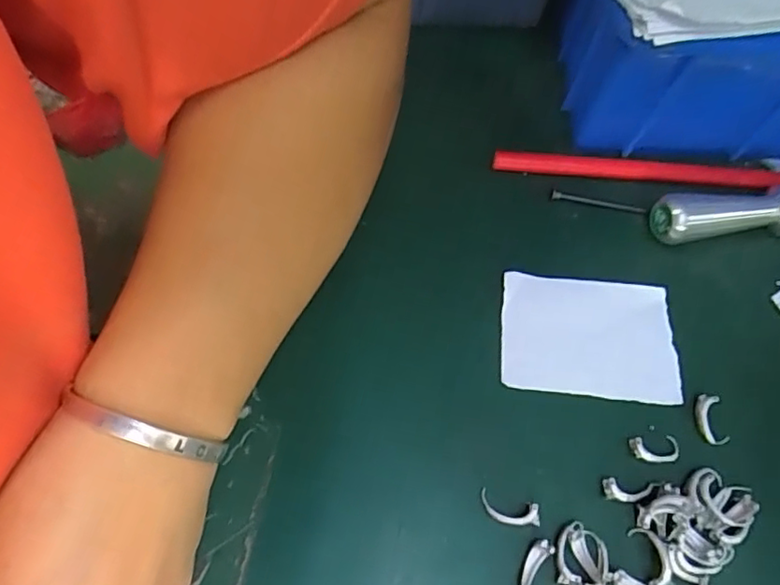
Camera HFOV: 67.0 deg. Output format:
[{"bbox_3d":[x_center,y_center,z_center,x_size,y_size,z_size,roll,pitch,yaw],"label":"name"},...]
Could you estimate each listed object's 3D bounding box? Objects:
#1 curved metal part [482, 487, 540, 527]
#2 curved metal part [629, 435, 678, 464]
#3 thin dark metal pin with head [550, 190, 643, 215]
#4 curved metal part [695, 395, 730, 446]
[{"bbox_3d":[0.046,0.084,0.226,0.023,0.004,0.010,17,66,4],"label":"curved metal part"},{"bbox_3d":[0.108,0.063,0.237,0.021,0.005,0.011,-3,66,-5],"label":"curved metal part"},{"bbox_3d":[0.100,-0.043,0.281,0.046,0.005,0.004,8,66,0],"label":"thin dark metal pin with head"},{"bbox_3d":[0.133,0.053,0.244,0.010,0.004,0.020,-5,79,-5],"label":"curved metal part"}]

